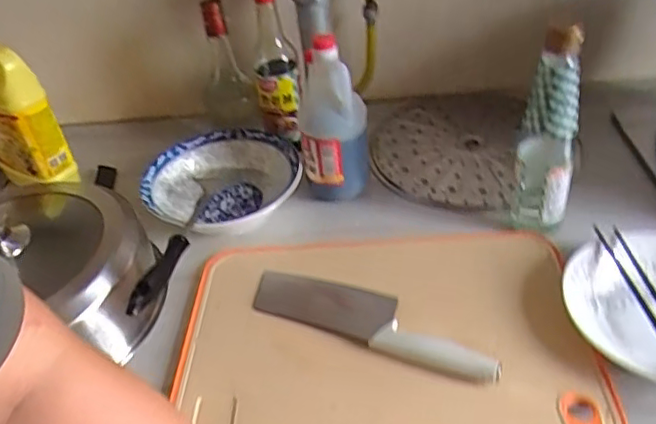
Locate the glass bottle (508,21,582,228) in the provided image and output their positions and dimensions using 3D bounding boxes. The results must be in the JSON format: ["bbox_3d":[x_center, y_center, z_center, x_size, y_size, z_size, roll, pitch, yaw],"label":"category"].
[{"bbox_3d":[0.257,-0.082,0.698,0.066,0.237,0.073,11,42,21],"label":"glass bottle"}]

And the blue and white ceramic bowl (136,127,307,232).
[{"bbox_3d":[-0.141,-0.036,0.825,0.211,0.058,0.198,-4,39,4],"label":"blue and white ceramic bowl"}]

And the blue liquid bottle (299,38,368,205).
[{"bbox_3d":[0.003,-0.108,0.795,0.089,0.225,0.090,-1,39,8],"label":"blue liquid bottle"}]

